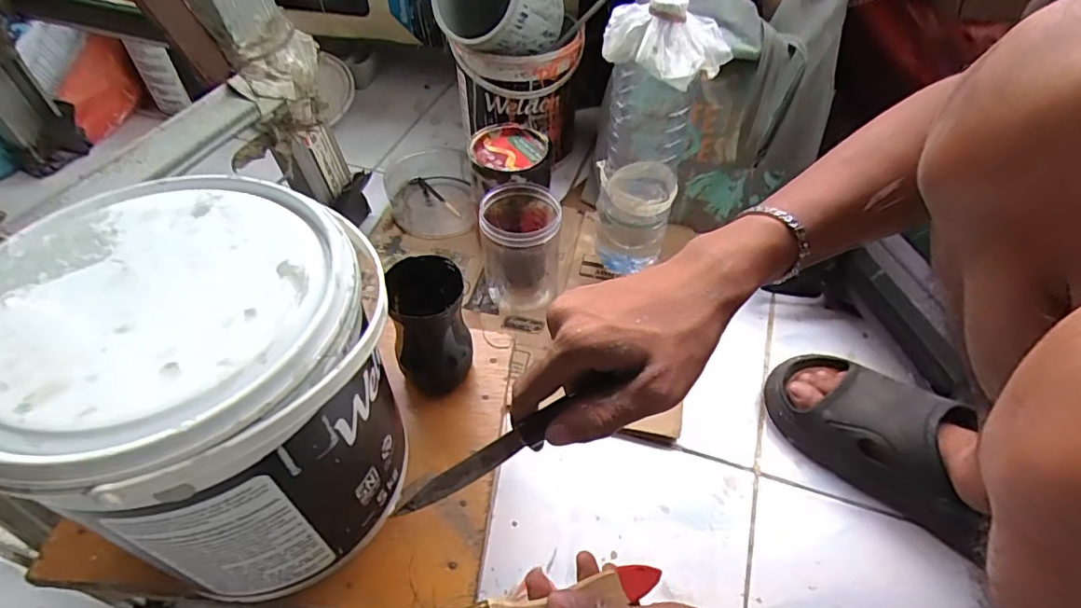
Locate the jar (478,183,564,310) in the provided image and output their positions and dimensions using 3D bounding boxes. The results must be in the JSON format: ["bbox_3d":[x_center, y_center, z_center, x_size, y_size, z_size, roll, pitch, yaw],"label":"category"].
[{"bbox_3d":[-0.023,-0.065,0.636,0.087,0.129,0.094,0,51,0],"label":"jar"}]

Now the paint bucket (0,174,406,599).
[{"bbox_3d":[-0.168,0.060,0.316,0.154,0.194,0.164,0,51,0],"label":"paint bucket"}]

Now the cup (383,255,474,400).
[{"bbox_3d":[-0.084,0.019,0.420,0.054,0.104,0.059,0,51,0],"label":"cup"}]

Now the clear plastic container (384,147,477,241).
[{"bbox_3d":[-0.156,-0.150,0.764,0.121,0.060,0.145,-6,51,-6],"label":"clear plastic container"}]

